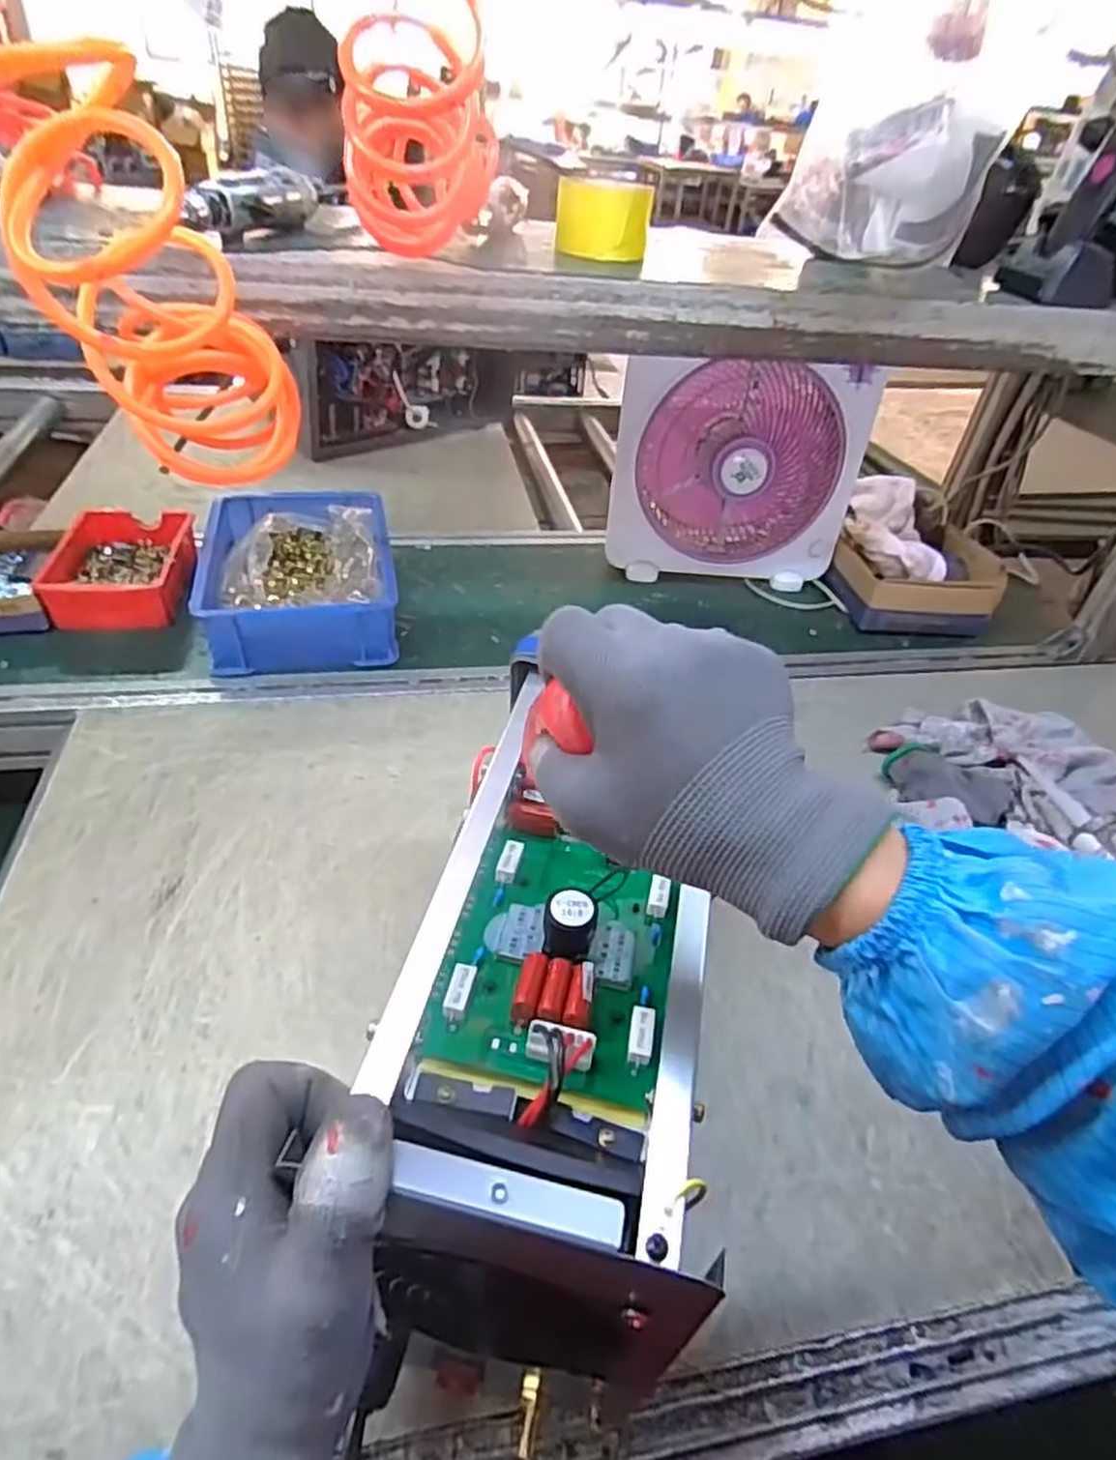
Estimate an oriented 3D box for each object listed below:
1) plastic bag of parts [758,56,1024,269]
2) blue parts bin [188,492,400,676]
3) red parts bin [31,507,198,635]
[{"bbox_3d":[0.251,-0.430,0.583,0.151,0.119,0.089,20,42,15],"label":"plastic bag of parts"},{"bbox_3d":[-0.308,-0.196,0.918,0.209,0.097,0.294,-4,41,-12],"label":"blue parts bin"},{"bbox_3d":[-0.532,-0.203,0.939,0.161,0.057,0.207,-5,42,-14],"label":"red parts bin"}]

